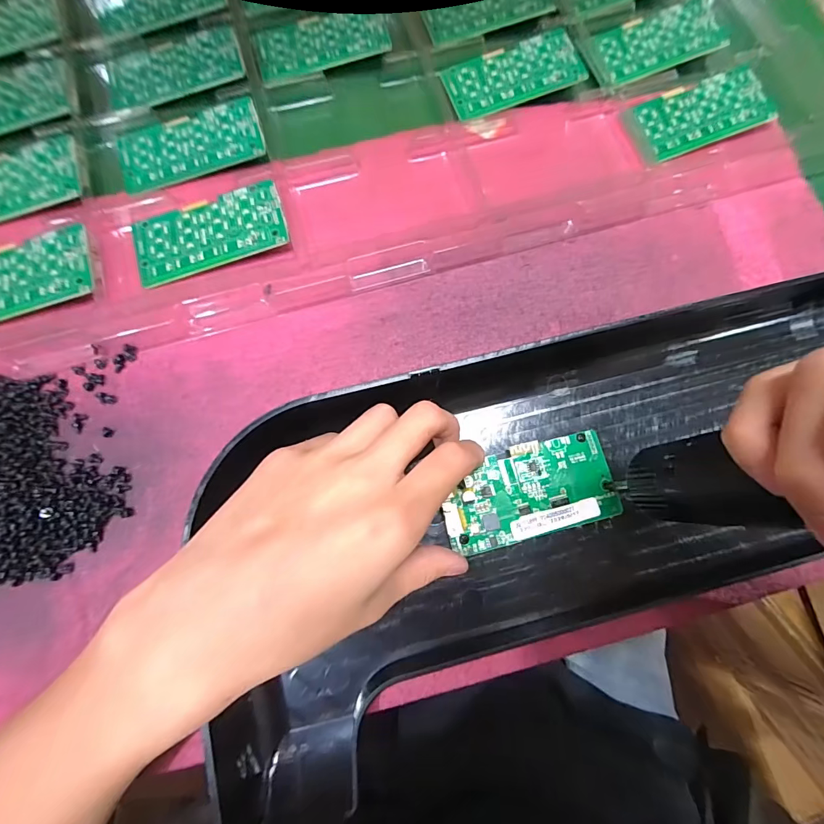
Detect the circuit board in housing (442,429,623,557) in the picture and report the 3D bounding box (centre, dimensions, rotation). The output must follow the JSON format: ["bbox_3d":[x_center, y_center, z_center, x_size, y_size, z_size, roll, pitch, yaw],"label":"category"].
[{"bbox_3d":[0.063,0.043,0.225,0.093,0.008,0.048,-13,78,-4],"label":"circuit board in housing"}]

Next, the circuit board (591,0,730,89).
[{"bbox_3d":[0.181,-0.275,0.305,0.098,0.007,0.048,-22,79,-6],"label":"circuit board"}]

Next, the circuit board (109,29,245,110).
[{"bbox_3d":[-0.169,-0.245,0.295,0.093,0.009,0.050,-19,79,-6],"label":"circuit board"}]

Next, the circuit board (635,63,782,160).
[{"bbox_3d":[0.205,-0.211,0.290,0.090,0.010,0.049,-20,79,-6],"label":"circuit board"}]

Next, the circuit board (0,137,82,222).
[{"bbox_3d":[-0.257,-0.144,0.260,0.094,0.004,0.054,-16,78,-5],"label":"circuit board"}]

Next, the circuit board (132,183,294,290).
[{"bbox_3d":[-0.126,-0.112,0.258,0.092,0.007,0.045,-17,79,-5],"label":"circuit board"}]

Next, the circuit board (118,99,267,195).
[{"bbox_3d":[-0.145,-0.176,0.275,0.092,0.009,0.046,-13,78,-4],"label":"circuit board"}]

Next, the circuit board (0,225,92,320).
[{"bbox_3d":[-0.237,-0.078,0.247,0.088,0.005,0.049,-16,79,-1],"label":"circuit board"}]

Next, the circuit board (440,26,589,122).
[{"bbox_3d":[0.072,-0.241,0.294,0.094,0.008,0.047,-19,79,-6],"label":"circuit board"}]

